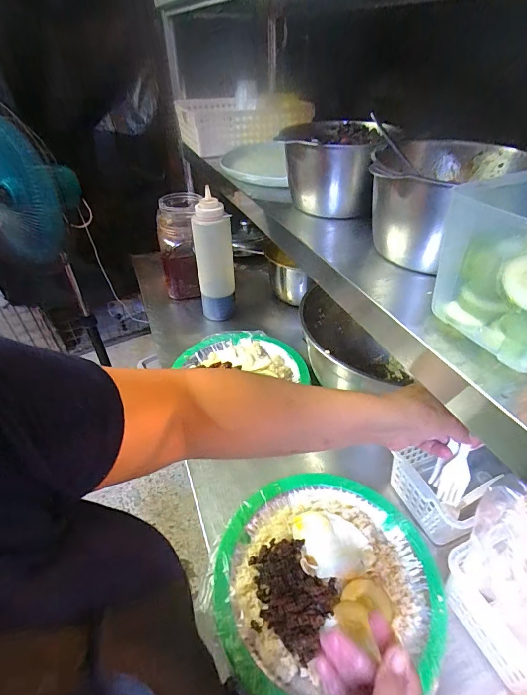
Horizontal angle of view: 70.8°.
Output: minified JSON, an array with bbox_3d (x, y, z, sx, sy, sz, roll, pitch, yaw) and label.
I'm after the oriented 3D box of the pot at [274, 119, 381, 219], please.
[{"bbox_3d":[0.098,-0.265,0.549,0.131,0.105,0.131,10,42,12],"label":"pot"}]

